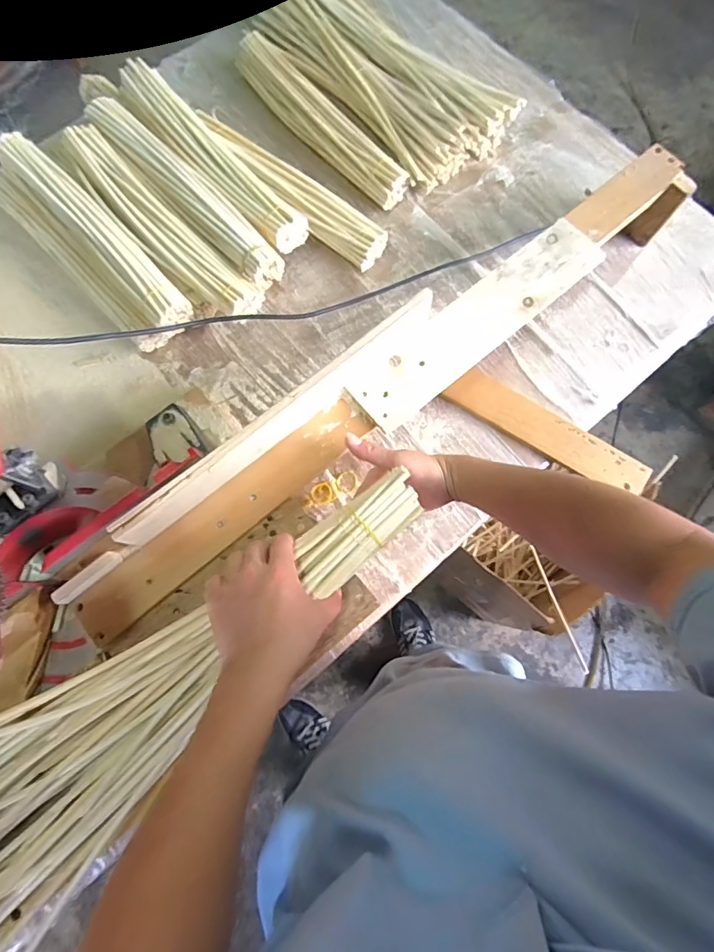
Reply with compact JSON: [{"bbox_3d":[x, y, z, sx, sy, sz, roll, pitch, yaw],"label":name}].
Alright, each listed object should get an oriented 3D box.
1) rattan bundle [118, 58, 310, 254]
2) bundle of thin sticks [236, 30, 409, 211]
[{"bbox_3d":[-0.220,-0.477,0.700,0.073,0.047,0.378,-43,80,-10],"label":"rattan bundle"},{"bbox_3d":[-0.067,-0.585,0.777,0.072,0.056,0.385,-41,80,-9],"label":"bundle of thin sticks"}]

